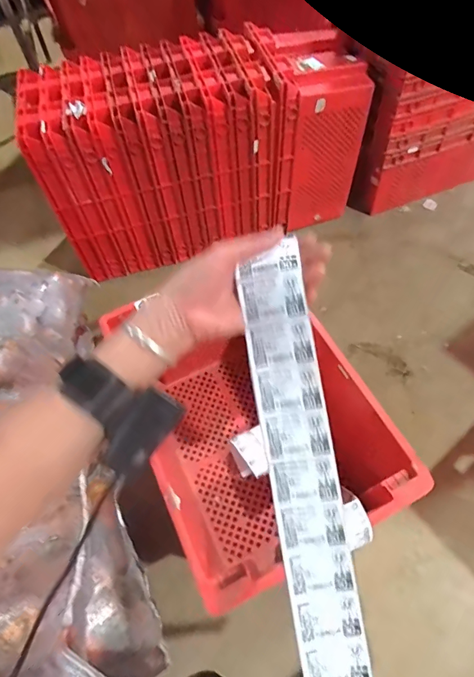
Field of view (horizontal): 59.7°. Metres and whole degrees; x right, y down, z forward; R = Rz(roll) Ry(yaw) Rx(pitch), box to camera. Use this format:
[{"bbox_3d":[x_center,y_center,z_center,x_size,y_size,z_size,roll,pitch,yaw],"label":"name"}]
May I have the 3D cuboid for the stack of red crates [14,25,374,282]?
[{"bbox_3d":[-0.110,-0.688,1.495,1.064,0.565,0.451,-13,59,-3],"label":"stack of red crates"}]

